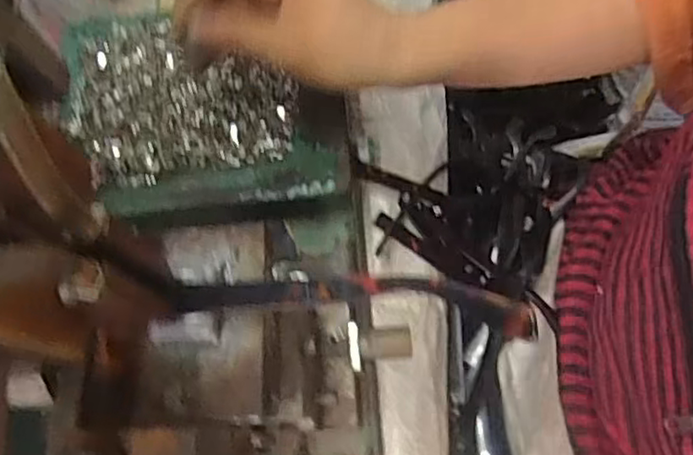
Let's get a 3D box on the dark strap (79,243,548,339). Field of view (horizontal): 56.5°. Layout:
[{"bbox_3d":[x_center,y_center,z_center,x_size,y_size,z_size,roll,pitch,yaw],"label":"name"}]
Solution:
[{"bbox_3d":[-0.013,0.022,0.230,0.153,0.032,0.018,2,67,15],"label":"dark strap"}]

